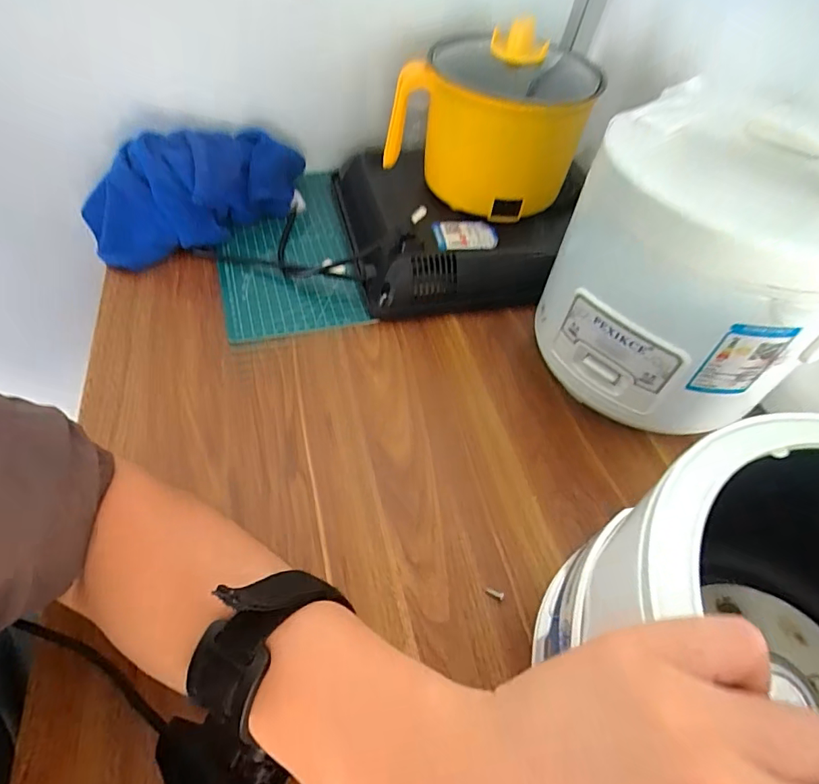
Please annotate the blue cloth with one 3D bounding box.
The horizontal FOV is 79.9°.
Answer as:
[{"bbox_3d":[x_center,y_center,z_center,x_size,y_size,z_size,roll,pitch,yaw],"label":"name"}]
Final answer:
[{"bbox_3d":[-0.228,-0.230,0.548,0.251,0.096,0.094,-27,58,-24],"label":"blue cloth"}]

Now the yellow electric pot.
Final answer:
[{"bbox_3d":[0.080,-0.293,0.524,0.195,0.153,0.159,12,52,0],"label":"yellow electric pot"}]

